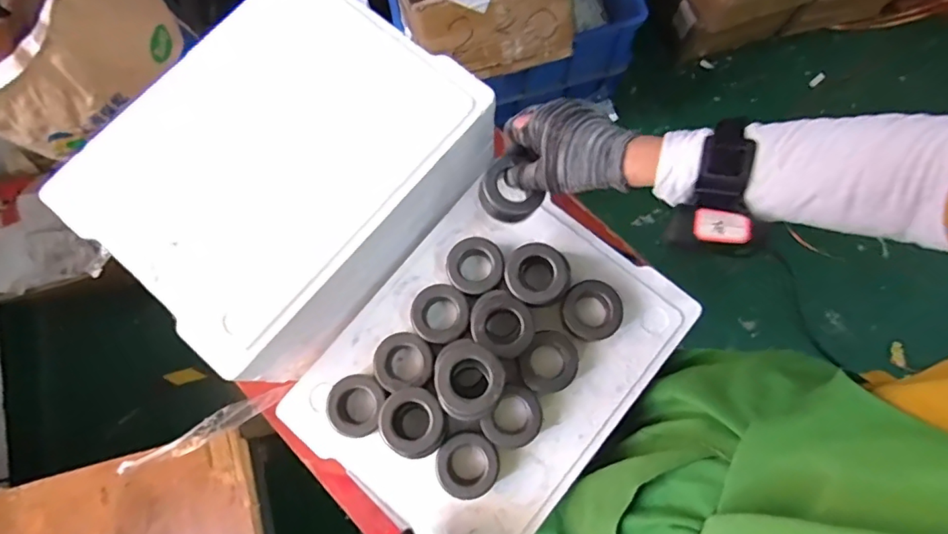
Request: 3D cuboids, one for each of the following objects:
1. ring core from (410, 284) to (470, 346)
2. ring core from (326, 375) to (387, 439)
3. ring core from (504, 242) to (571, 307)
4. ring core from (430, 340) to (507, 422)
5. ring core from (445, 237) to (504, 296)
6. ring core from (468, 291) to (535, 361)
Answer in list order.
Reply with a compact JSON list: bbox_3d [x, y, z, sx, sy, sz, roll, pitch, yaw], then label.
[{"bbox_3d":[-0.034,0.051,0.547,0.060,0.037,0.061,0,78,1],"label":"ring core"},{"bbox_3d":[-0.119,0.141,0.532,0.055,0.037,0.059,0,78,1],"label":"ring core"},{"bbox_3d":[0.063,0.008,0.523,0.061,0.028,0.063,0,78,1],"label":"ring core"},{"bbox_3d":[-0.005,0.101,0.476,0.061,0.030,0.069,-18,78,-3],"label":"ring core"},{"bbox_3d":[0.002,0.001,0.556,0.059,0.038,0.057,0,78,1],"label":"ring core"},{"bbox_3d":[0.027,0.056,0.512,0.067,0.026,0.058,44,82,9],"label":"ring core"}]

